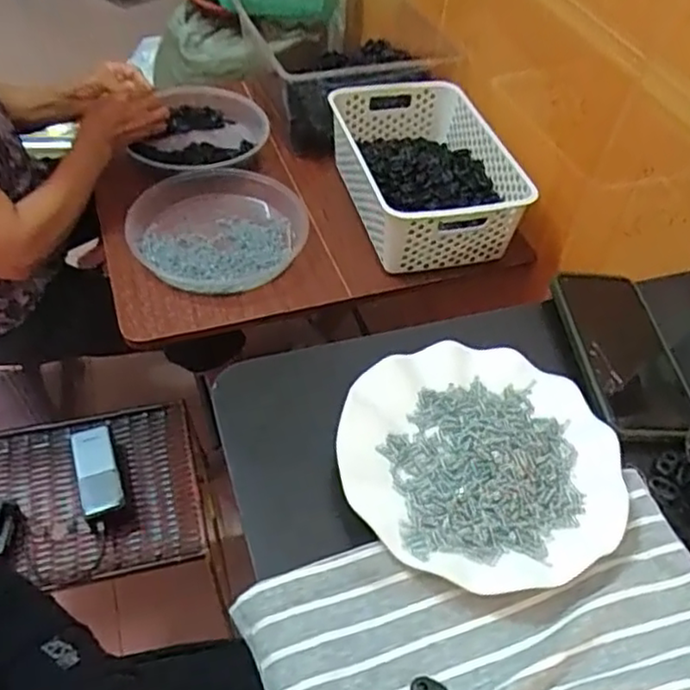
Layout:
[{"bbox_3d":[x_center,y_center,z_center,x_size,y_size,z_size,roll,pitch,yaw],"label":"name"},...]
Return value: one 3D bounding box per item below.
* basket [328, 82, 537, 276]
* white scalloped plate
[{"bbox_3d":[0.113,-0.244,0.947,0.212,0.108,0.313,-9,50,-12],"label":"basket"},{"bbox_3d":[0.090,0.075,0.444,0.182,0.023,0.175,2,48,-2],"label":"white scalloped plate"}]

